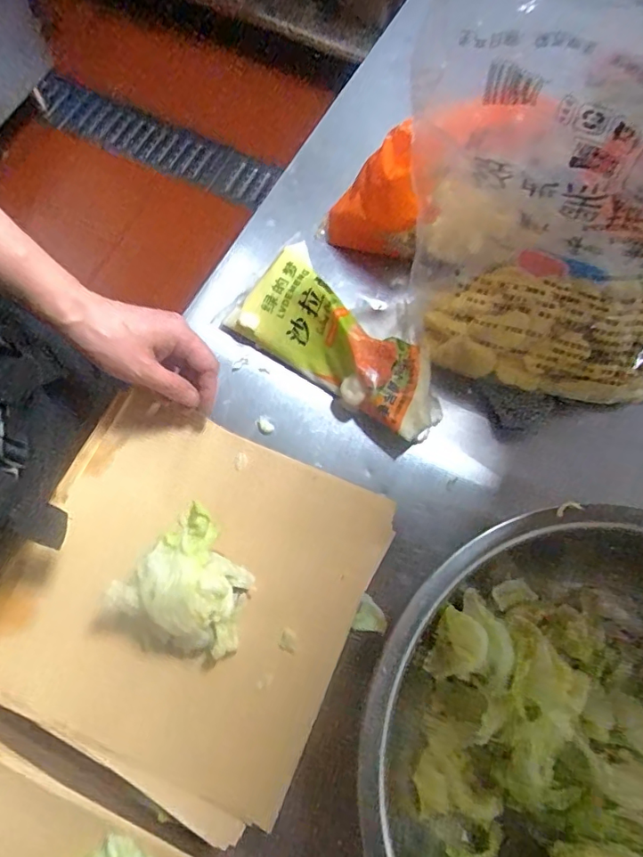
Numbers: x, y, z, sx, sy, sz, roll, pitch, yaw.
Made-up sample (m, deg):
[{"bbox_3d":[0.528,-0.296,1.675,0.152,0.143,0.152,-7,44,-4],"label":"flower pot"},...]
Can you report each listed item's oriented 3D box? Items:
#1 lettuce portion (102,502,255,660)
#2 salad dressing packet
[{"bbox_3d":[-0.112,0.147,0.458,0.105,0.088,0.104,0,71,-1],"label":"lettuce portion"},{"bbox_3d":[0.023,-0.088,0.565,0.249,0.057,0.110,40,75,11],"label":"salad dressing packet"}]

